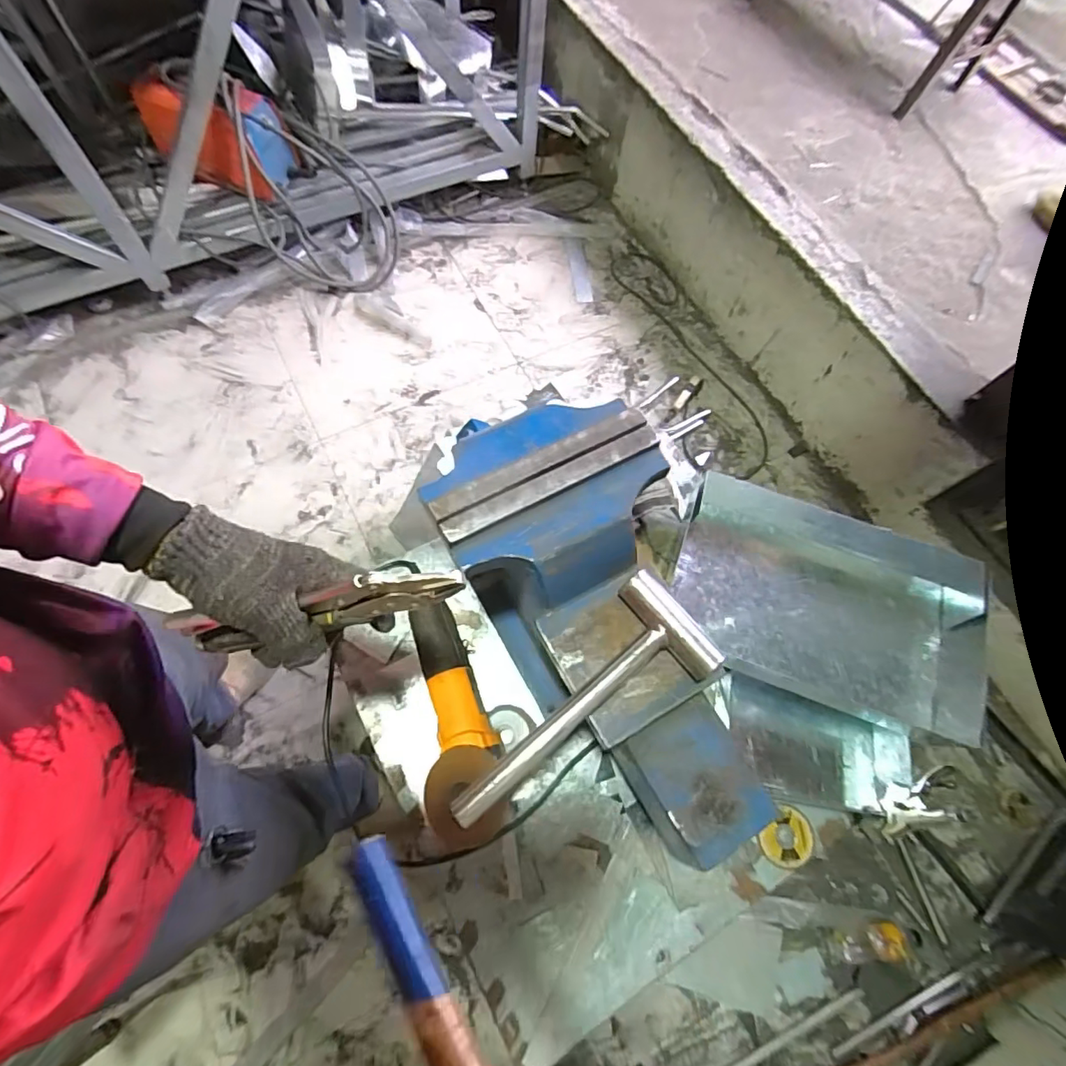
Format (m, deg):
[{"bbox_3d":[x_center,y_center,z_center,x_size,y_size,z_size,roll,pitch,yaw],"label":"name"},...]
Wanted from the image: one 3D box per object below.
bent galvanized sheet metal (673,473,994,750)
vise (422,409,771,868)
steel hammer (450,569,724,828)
[{"bbox_3d":[0.375,0.093,0.704,0.373,0.069,0.231,20,69,6],"label":"bent galvanized sheet metal"},{"bbox_3d":[0.085,0.095,0.644,0.251,0.265,0.513,-32,73,-15],"label":"vise"},{"bbox_3d":[0.042,0.171,0.532,0.288,0.033,0.118,-36,74,-17],"label":"steel hammer"}]

